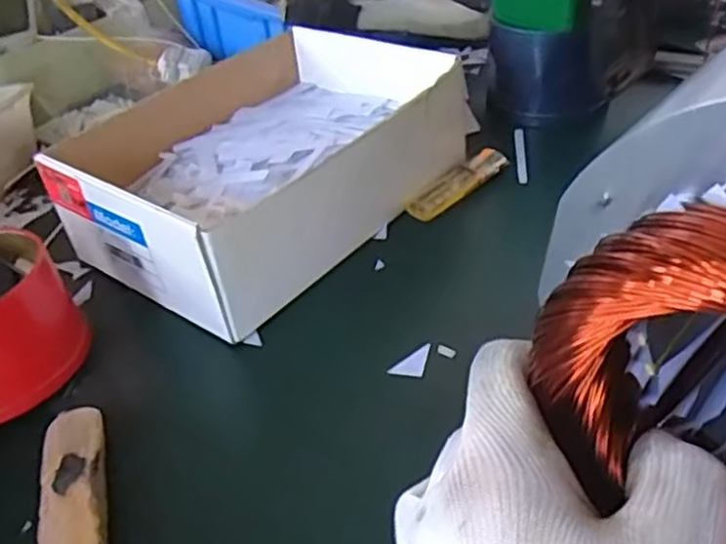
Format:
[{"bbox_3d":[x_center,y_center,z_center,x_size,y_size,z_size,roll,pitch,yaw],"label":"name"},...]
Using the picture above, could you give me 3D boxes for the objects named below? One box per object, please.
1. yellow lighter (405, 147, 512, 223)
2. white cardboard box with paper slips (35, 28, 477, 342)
[{"bbox_3d":[0.067,-0.061,0.495,0.087,0.016,0.019,-33,45,-29],"label":"yellow lighter"},{"bbox_3d":[-0.067,-0.084,0.486,0.182,0.073,0.238,22,47,33],"label":"white cardboard box with paper slips"}]

